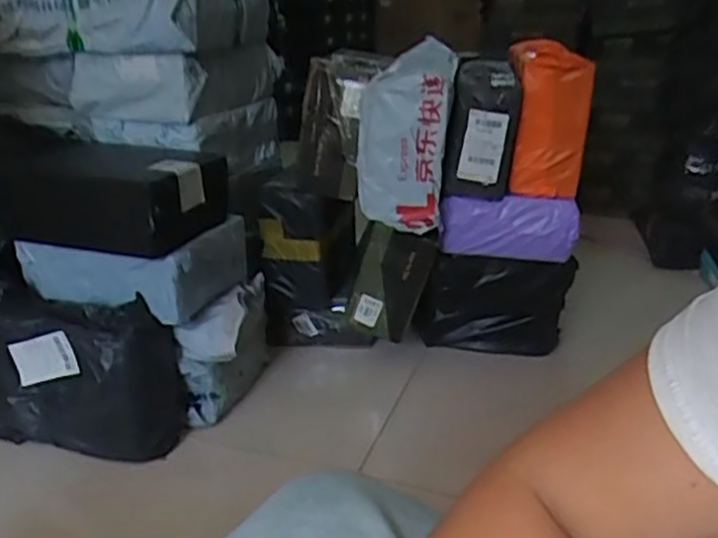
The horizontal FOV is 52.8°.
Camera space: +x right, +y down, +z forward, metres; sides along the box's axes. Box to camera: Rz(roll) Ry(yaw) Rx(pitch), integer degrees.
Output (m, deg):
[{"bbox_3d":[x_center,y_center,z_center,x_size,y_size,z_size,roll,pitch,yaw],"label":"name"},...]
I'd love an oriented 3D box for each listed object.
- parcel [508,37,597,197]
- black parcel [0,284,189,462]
[{"bbox_3d":[0.369,-0.285,1.397,0.138,0.264,0.109,10,23,21],"label":"parcel"},{"bbox_3d":[-0.506,0.170,1.272,0.347,0.249,0.127,5,22,9],"label":"black parcel"}]

